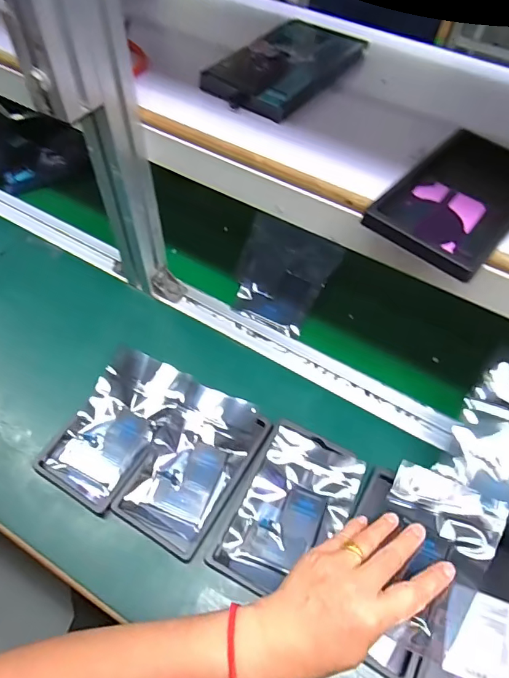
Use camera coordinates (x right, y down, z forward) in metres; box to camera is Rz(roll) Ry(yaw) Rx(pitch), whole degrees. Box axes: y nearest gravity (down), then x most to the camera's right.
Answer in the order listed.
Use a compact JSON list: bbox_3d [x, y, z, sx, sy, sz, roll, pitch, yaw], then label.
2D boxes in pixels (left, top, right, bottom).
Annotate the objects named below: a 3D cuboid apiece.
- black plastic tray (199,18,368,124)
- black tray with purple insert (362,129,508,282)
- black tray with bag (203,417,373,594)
[{"bbox_3d":[0.039,-0.285,0.465,0.096,0.022,0.183,30,59,18],"label":"black plastic tray"},{"bbox_3d":[0.172,-0.118,0.368,0.092,0.017,0.167,36,61,21],"label":"black tray with purple insert"},{"bbox_3d":[0.036,0.164,0.437,0.101,0.014,0.155,25,61,13],"label":"black tray with bag"}]

